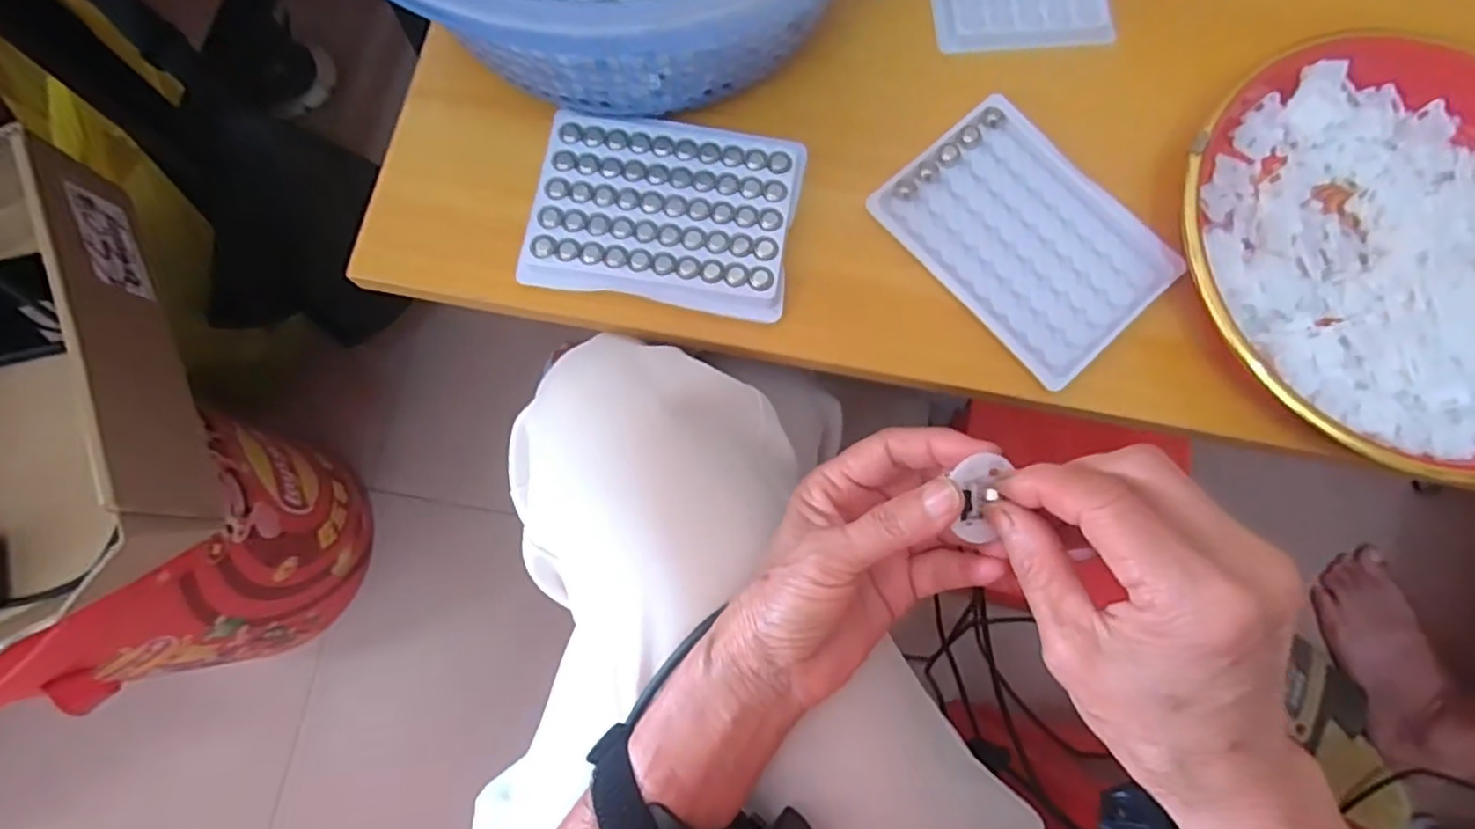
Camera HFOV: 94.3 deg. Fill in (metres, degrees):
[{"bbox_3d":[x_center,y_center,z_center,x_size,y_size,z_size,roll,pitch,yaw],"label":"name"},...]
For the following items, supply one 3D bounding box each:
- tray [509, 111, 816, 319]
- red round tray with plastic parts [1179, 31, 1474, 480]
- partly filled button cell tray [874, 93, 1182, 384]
[{"bbox_3d":[-0.035,-0.099,0.332,0.124,0.010,0.094,9,78,2],"label":"tray"},{"bbox_3d":[0.317,-0.081,0.326,0.211,0.024,0.204,0,78,0],"label":"red round tray with plastic parts"},{"bbox_3d":[0.141,-0.088,0.335,0.096,0.006,0.128,-40,81,-8],"label":"partly filled button cell tray"}]

